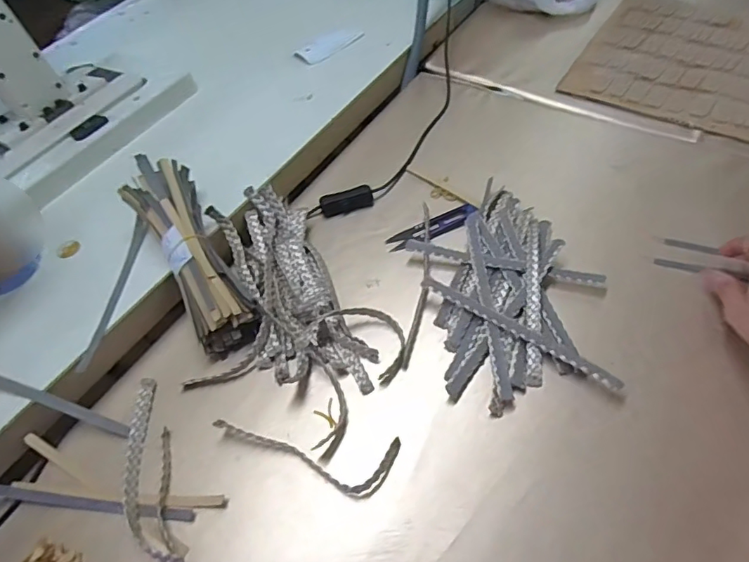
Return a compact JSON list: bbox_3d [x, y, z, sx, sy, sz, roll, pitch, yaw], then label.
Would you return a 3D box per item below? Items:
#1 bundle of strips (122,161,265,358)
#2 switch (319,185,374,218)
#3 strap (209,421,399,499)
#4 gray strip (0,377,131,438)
[{"bbox_3d":[-0.187,-0.031,0.522,0.068,0.045,0.224,-27,71,-13],"label":"bundle of strips"},{"bbox_3d":[-0.032,-0.092,0.598,0.059,0.022,0.016,-14,53,-3],"label":"switch"},{"bbox_3d":[-0.059,0.146,0.427,0.154,0.019,0.046,2,54,9],"label":"strap"},{"bbox_3d":[-0.298,0.104,0.464,0.173,0.011,0.010,22,60,2],"label":"gray strip"}]

